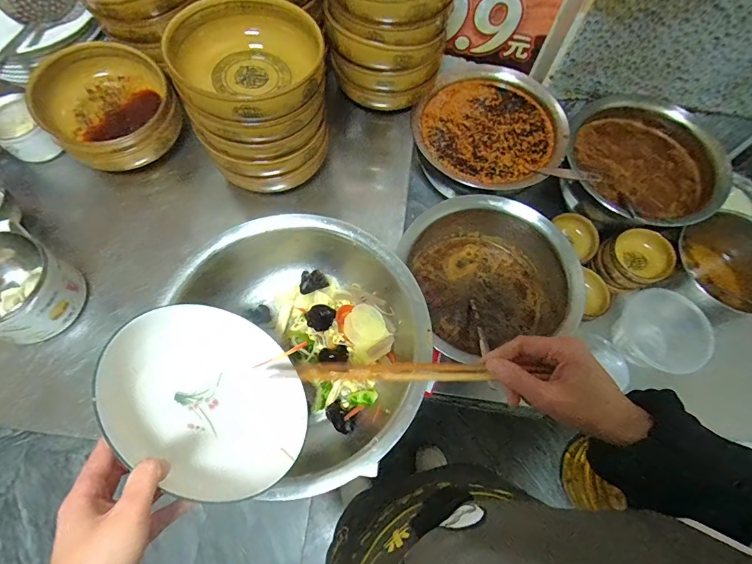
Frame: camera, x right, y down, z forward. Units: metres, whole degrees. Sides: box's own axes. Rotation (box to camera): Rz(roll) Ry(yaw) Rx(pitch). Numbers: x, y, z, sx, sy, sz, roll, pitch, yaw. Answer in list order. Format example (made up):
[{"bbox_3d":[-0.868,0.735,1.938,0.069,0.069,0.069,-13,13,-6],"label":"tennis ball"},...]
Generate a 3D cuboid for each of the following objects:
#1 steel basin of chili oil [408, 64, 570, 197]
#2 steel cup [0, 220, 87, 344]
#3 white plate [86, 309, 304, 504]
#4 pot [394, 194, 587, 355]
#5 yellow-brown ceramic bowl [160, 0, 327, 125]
[{"bbox_3d":[0.219,-0.287,0.778,0.275,0.077,0.278,1,68,-1],"label":"steel basin of chili oil"},{"bbox_3d":[-0.497,0.010,0.556,0.124,0.112,0.141,18,69,6],"label":"steel cup"},{"bbox_3d":[-0.158,0.108,0.393,0.199,0.040,0.184,28,37,-24],"label":"white plate"},{"bbox_3d":[0.186,-0.014,0.679,0.264,0.126,0.249,1,68,-1],"label":"pot"},{"bbox_3d":[-0.167,-0.287,0.515,0.180,0.079,0.167,1,68,-1],"label":"yellow-brown ceramic bowl"}]

